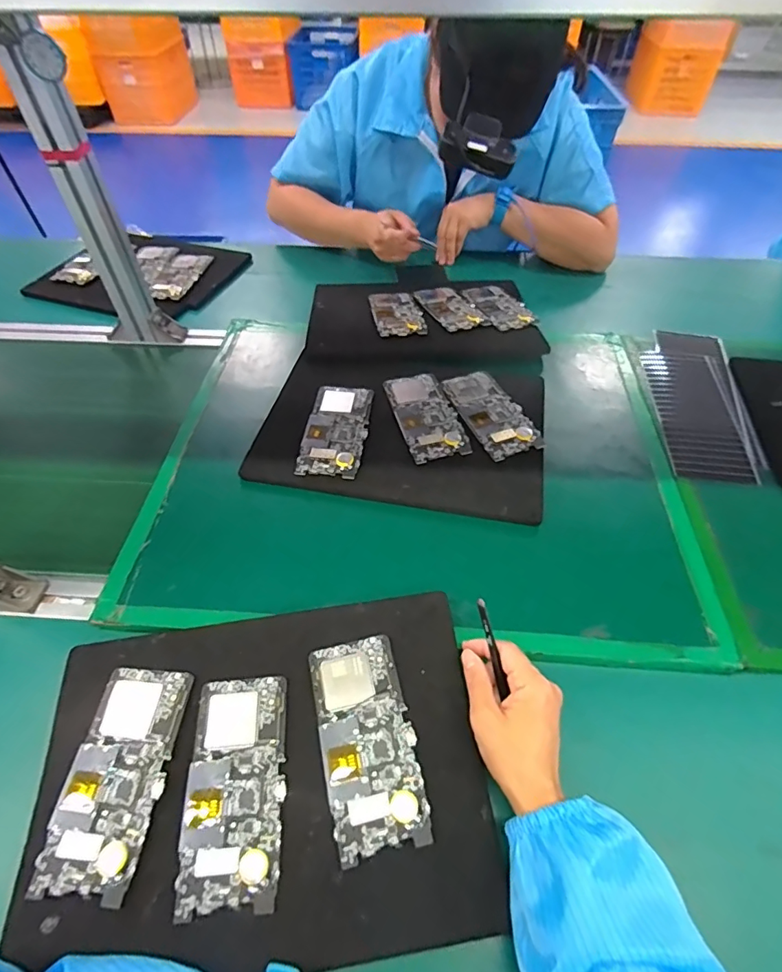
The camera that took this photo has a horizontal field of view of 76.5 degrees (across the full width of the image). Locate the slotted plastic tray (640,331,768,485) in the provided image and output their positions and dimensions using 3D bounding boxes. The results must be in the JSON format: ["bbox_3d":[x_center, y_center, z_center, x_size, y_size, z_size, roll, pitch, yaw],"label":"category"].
[{"bbox_3d":[0.401,-0.116,0.653,0.108,0.007,0.266,8,52,6],"label":"slotted plastic tray"}]

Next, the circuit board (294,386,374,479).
[{"bbox_3d":[-0.066,-0.070,0.608,0.072,0.012,0.147,5,52,4],"label":"circuit board"}]

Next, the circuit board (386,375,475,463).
[{"bbox_3d":[0.042,-0.091,0.623,0.070,0.007,0.152,-11,52,-8],"label":"circuit board"}]

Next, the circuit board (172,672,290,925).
[{"bbox_3d":[-0.120,0.228,0.383,0.071,0.007,0.153,-3,51,-3],"label":"circuit board"}]

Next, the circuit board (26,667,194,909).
[{"bbox_3d":[-0.213,0.224,0.390,0.071,0.013,0.153,2,52,7],"label":"circuit board"}]

